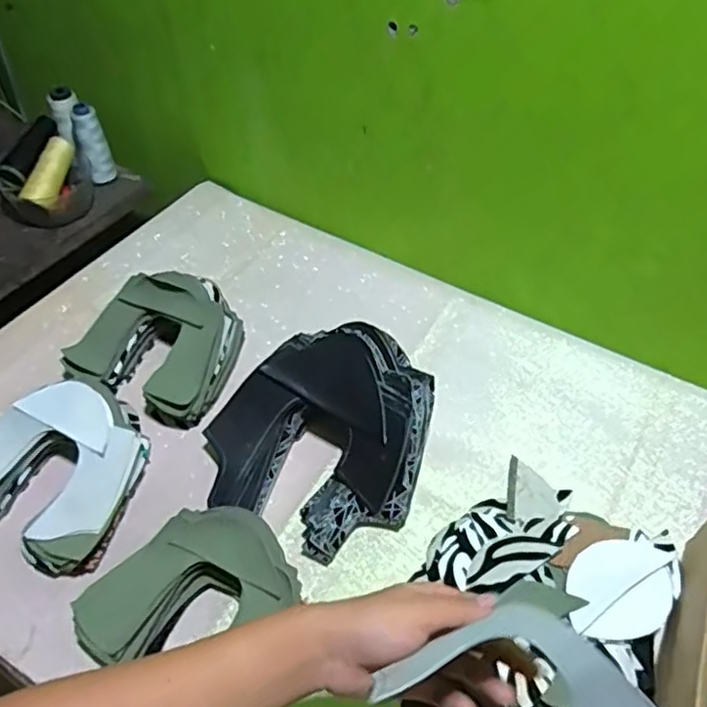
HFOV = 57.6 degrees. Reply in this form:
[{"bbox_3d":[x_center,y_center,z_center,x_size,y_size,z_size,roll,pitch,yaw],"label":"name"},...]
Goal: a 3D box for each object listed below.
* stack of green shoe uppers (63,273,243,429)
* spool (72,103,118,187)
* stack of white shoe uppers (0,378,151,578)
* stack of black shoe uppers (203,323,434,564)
[{"bbox_3d":[-0.215,-0.019,0.710,0.170,0.078,0.153,18,50,14],"label":"stack of green shoe uppers"},{"bbox_3d":[-0.375,-0.297,0.938,0.036,0.131,0.033,-15,51,-14],"label":"spool"},{"bbox_3d":[-0.277,0.100,0.611,0.170,0.057,0.166,25,53,20],"label":"stack of white shoe uppers"},{"bbox_3d":[-0.034,0.064,0.625,0.207,0.091,0.227,11,49,9],"label":"stack of black shoe uppers"}]

